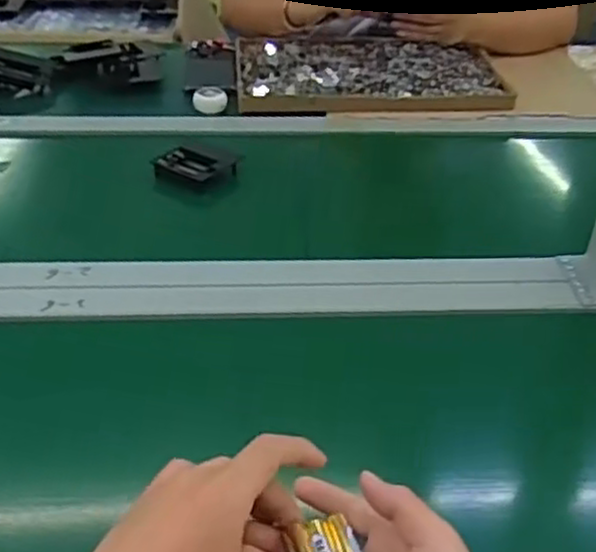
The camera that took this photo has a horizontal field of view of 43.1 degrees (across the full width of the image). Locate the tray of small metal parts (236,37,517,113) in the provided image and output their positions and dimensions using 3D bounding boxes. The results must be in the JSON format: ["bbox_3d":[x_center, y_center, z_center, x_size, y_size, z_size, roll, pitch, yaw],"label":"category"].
[{"bbox_3d":[0.104,-0.309,1.133,0.381,0.027,0.256,0,36,-2],"label":"tray of small metal parts"}]

